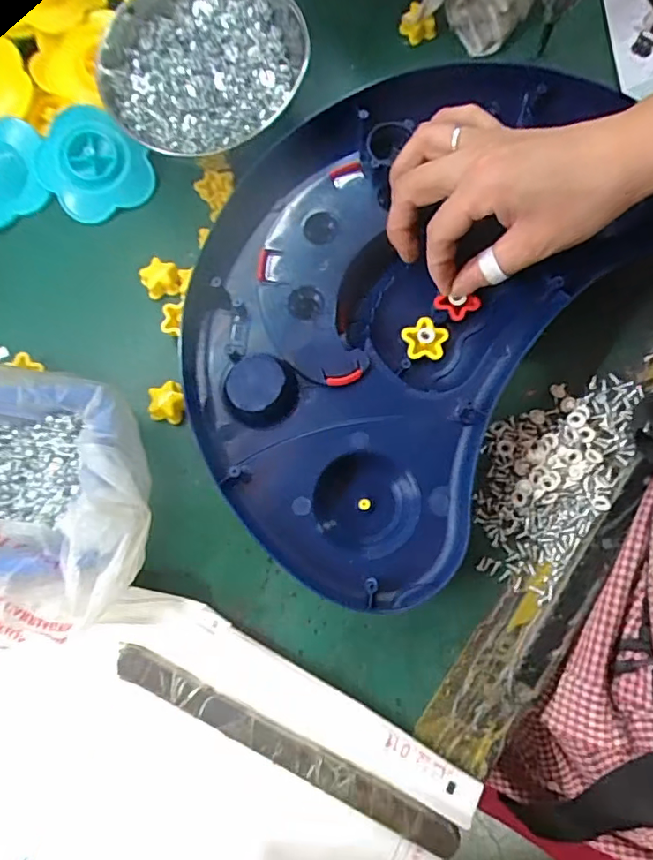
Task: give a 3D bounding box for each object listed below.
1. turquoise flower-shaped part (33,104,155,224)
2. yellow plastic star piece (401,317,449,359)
[{"bbox_3d":[-0.159,-0.178,0.361,0.062,0.025,0.075,-41,78,-8],"label":"turquoise flower-shaped part"},{"bbox_3d":[0.059,-0.055,0.321,0.026,0.006,0.025,0,75,2],"label":"yellow plastic star piece"}]

